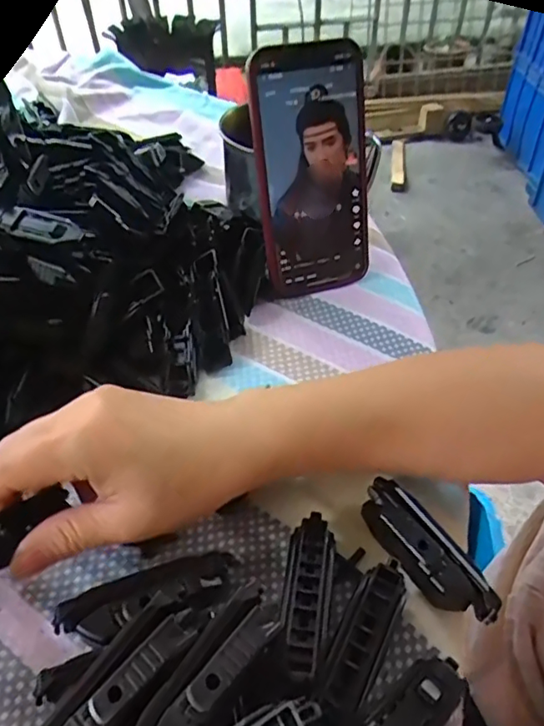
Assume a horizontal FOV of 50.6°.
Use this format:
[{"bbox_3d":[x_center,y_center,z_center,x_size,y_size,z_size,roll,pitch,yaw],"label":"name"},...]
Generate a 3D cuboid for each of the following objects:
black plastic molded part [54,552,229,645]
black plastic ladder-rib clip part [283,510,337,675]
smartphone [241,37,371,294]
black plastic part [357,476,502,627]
[{"bbox_3d":[-0.056,0.108,0.260,0.079,0.021,0.025,-17,51,-13],"label":"black plastic molded part"},{"bbox_3d":[0.016,0.100,0.256,0.021,0.014,0.074,6,49,7],"label":"black plastic ladder-rib clip part"},{"bbox_3d":[0.028,-0.126,0.385,0.076,0.155,0.014,-13,27,-10],"label":"smartphone"},{"bbox_3d":[0.072,0.089,0.276,0.023,0.017,0.078,-27,53,-21],"label":"black plastic part"}]

